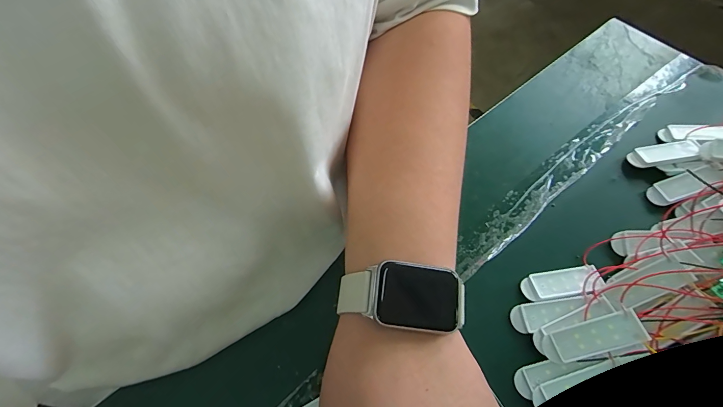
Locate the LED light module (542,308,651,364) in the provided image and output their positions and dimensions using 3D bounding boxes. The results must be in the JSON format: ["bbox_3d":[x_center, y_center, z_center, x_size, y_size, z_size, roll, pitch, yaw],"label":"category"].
[{"bbox_3d":[0.146,0.085,0.228,0.058,0.008,0.019,-24,62,14],"label":"LED light module"}]

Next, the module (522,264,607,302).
[{"bbox_3d":[0.148,0.058,0.264,0.056,0.009,0.020,-7,62,-3],"label":"module"}]

